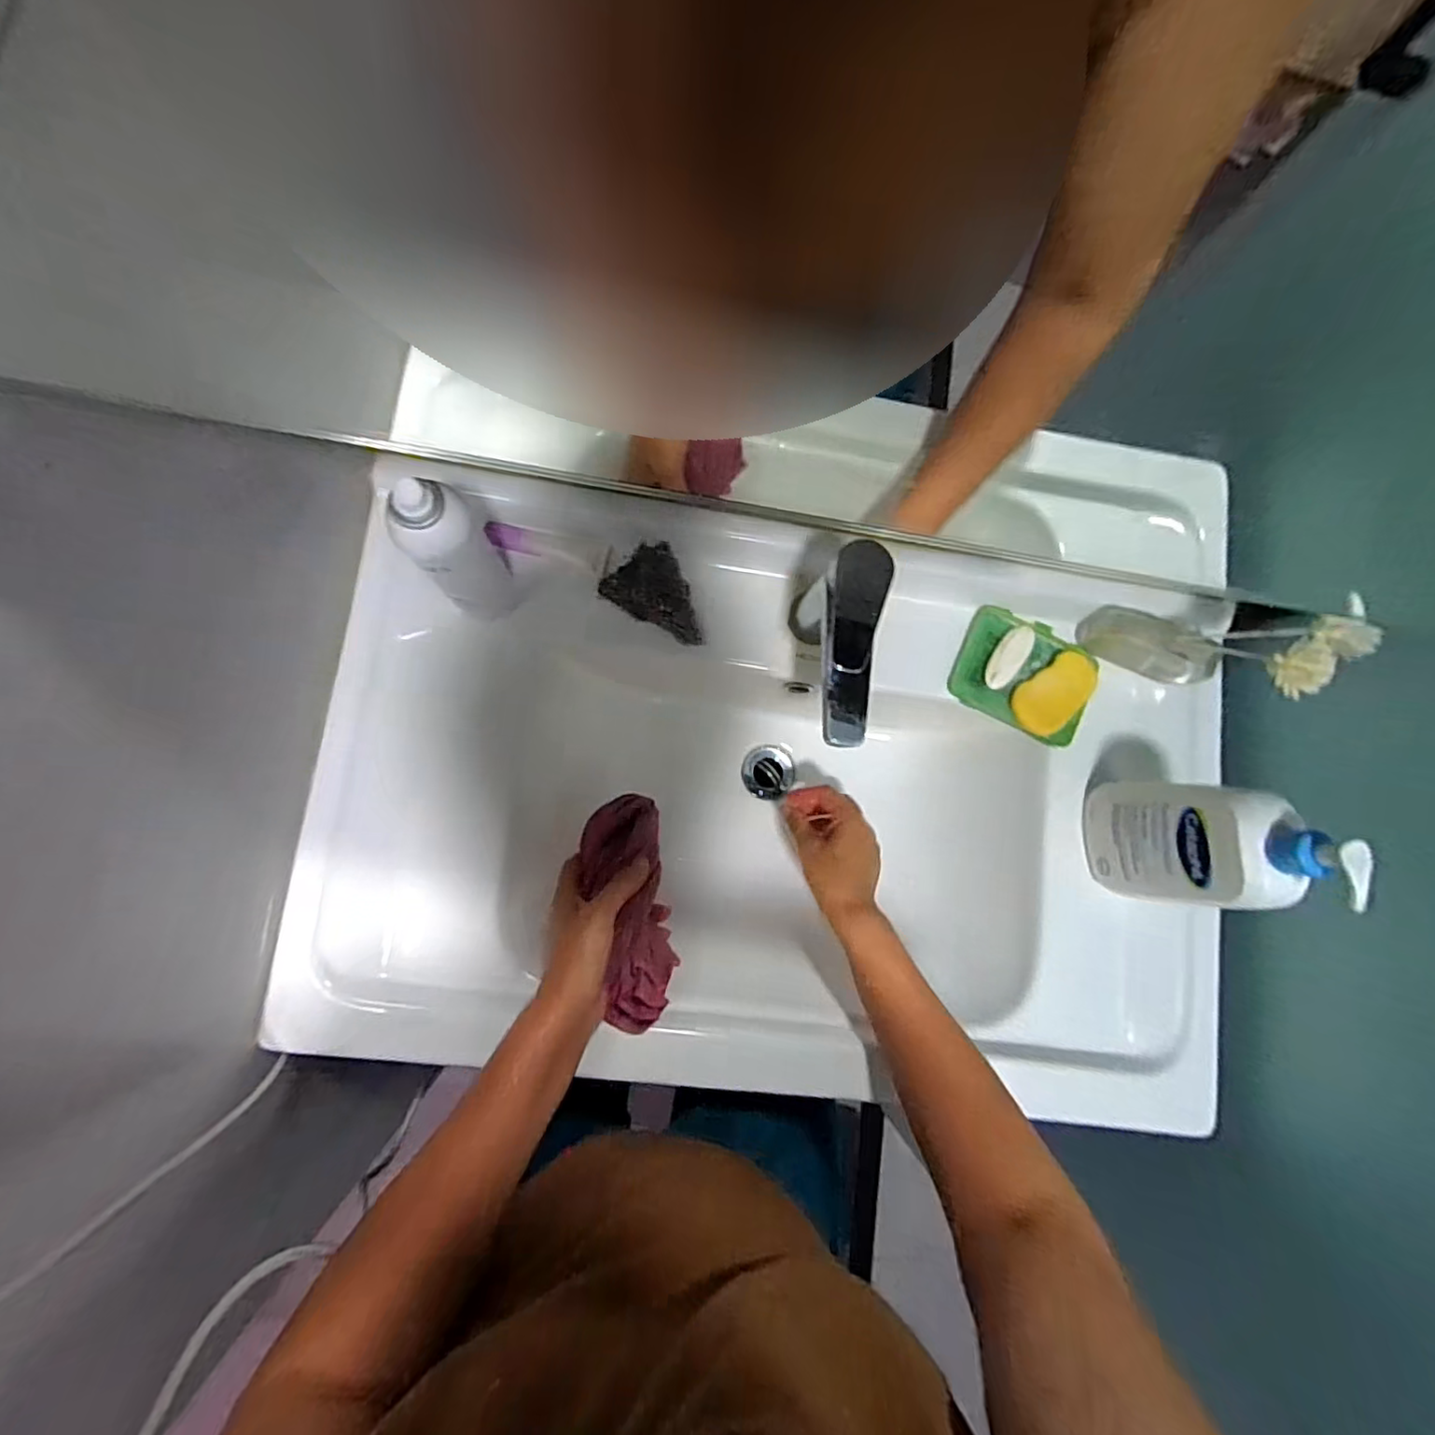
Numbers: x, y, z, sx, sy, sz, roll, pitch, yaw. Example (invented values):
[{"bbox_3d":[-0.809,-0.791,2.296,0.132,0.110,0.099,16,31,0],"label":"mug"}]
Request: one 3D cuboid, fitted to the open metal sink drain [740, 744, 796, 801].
[{"bbox_3d":[0.059,0.064,0.710,0.059,0.021,0.059,9,82,-5],"label":"open metal sink drain"}]

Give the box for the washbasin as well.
[{"bbox_3d":[0.066,0.080,0.608,0.795,0.154,0.477,8,82,-5],"label":"washbasin"}]

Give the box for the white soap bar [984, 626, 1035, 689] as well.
[{"bbox_3d":[0.281,-0.059,0.593,0.030,0.009,0.068,31,81,-2],"label":"white soap bar"}]

